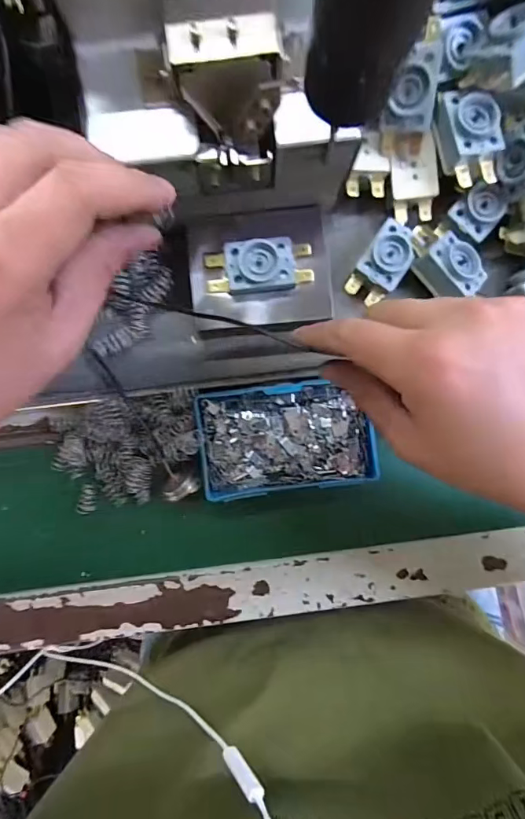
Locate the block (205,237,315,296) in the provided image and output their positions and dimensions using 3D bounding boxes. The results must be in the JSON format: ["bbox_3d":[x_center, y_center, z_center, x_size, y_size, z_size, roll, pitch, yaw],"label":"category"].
[{"bbox_3d":[-0.001,-0.081,0.250,0.060,0.013,0.028,-7,91,-2],"label":"block"}]

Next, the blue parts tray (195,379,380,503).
[{"bbox_3d":[0.017,0.019,0.295,0.114,0.023,0.070,-7,91,-2],"label":"blue parts tray"}]

